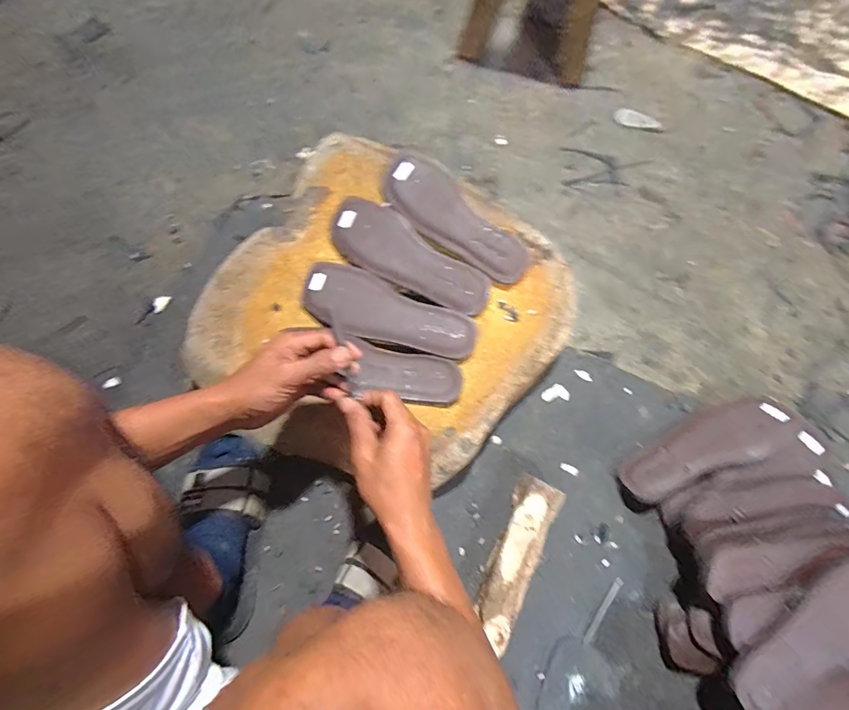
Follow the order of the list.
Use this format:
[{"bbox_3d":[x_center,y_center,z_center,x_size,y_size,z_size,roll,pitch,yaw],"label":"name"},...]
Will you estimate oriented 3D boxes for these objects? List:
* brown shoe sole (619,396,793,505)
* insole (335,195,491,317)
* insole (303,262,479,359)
[{"bbox_3d":[0.391,0.134,0.588,0.232,0.022,0.084,-29,50,-1],"label":"brown shoe sole"},{"bbox_3d":[-0.021,-0.135,0.604,0.245,0.008,0.089,36,96,4],"label":"insole"},{"bbox_3d":[-0.048,-0.056,0.590,0.244,0.010,0.089,22,78,2],"label":"insole"}]

